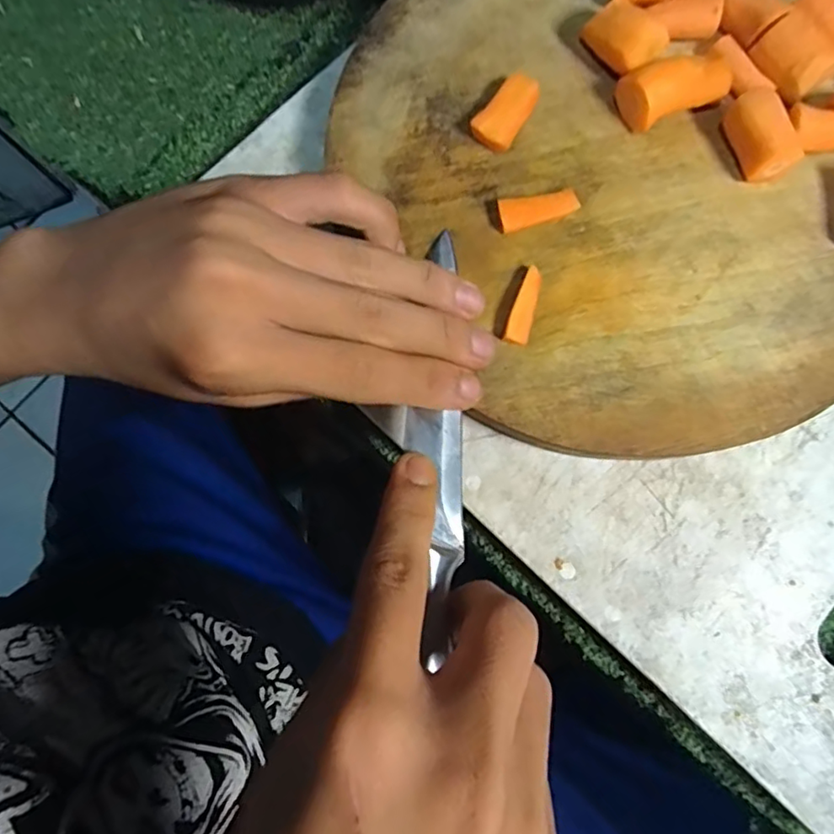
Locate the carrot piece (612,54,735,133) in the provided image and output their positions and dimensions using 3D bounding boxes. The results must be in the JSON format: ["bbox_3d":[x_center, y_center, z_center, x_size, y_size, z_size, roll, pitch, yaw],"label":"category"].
[{"bbox_3d":[0.099,-0.126,0.222,0.039,0.019,0.020,-17,79,-3],"label":"carrot piece"}]

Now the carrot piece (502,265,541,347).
[{"bbox_3d":[0.040,-0.041,0.211,0.008,0.006,0.030,19,80,4],"label":"carrot piece"}]

